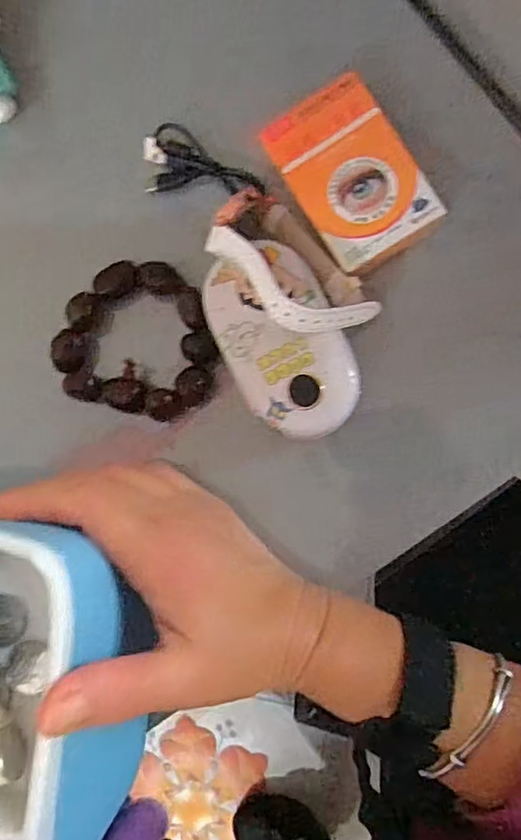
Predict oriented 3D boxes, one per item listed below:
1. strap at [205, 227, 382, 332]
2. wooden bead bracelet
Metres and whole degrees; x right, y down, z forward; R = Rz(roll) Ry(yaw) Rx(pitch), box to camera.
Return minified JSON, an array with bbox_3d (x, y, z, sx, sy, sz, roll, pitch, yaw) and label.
[{"bbox_3d":[0.011,-0.060,0.270,0.085,0.019,0.031,24,90,8],"label":"strap"},{"bbox_3d":[-0.062,-0.043,0.307,0.084,0.013,0.077,14,89,8],"label":"wooden bead bracelet"}]

